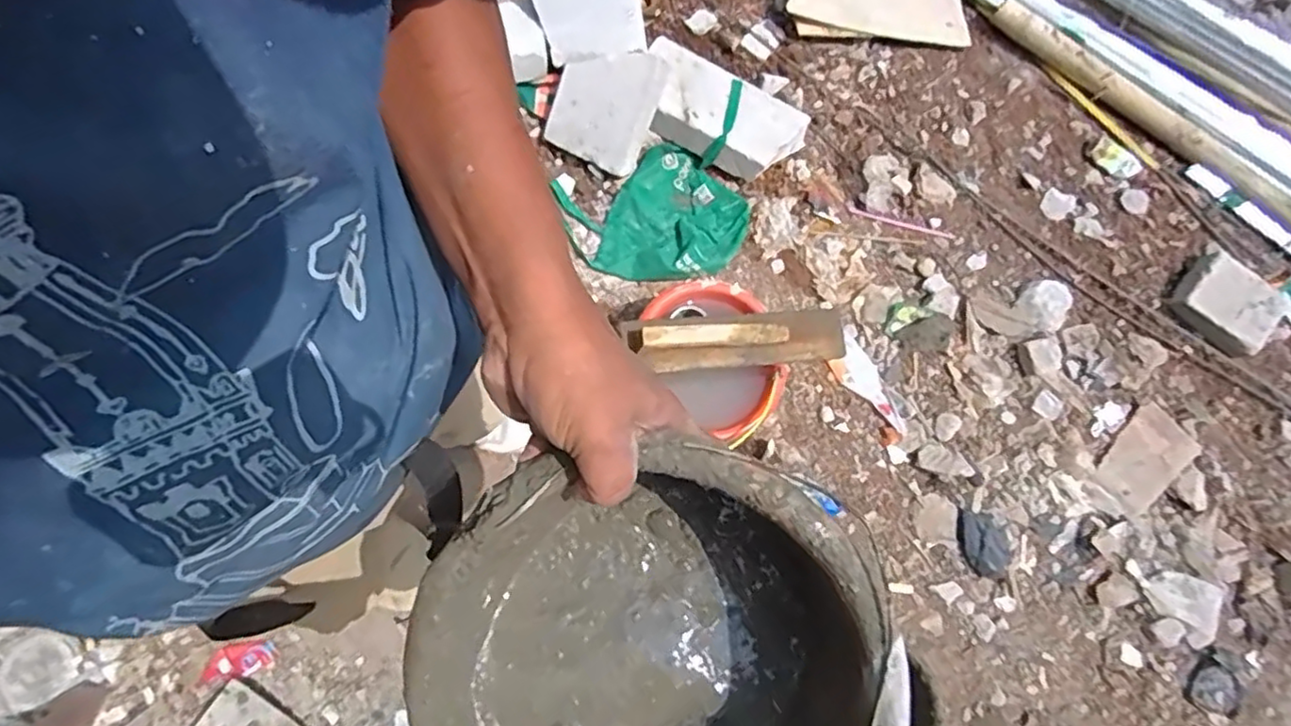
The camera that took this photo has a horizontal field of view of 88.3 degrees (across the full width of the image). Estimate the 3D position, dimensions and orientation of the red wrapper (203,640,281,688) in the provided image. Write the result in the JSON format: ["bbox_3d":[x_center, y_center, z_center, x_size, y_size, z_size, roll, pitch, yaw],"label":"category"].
[{"bbox_3d":[-0.735,0.538,1.202,0.127,0.021,0.056,-11,76,-10],"label":"red wrapper"}]

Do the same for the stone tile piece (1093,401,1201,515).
[{"bbox_3d":[1.063,0.202,1.417,0.130,0.028,0.235,43,74,6],"label":"stone tile piece"}]

